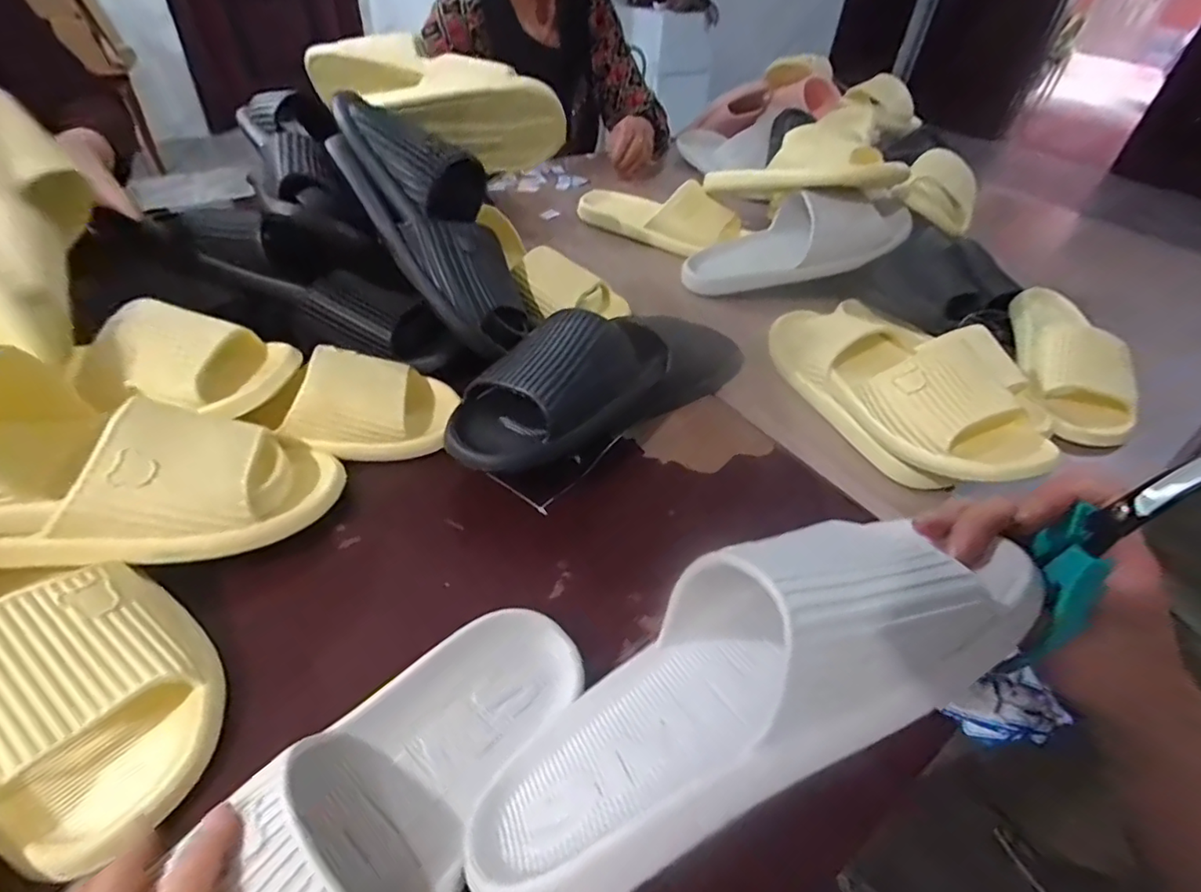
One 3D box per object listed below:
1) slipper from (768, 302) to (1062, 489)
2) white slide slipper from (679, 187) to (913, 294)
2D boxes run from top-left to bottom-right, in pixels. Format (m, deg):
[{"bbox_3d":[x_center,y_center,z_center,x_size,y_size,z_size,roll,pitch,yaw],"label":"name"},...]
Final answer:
[{"bbox_3d":[0.266,-0.065,0.529,0.114,0.081,0.277,-15,47,-21],"label":"slipper"},{"bbox_3d":[0.228,-0.248,0.691,0.268,0.078,0.110,-16,42,9],"label":"white slide slipper"}]

